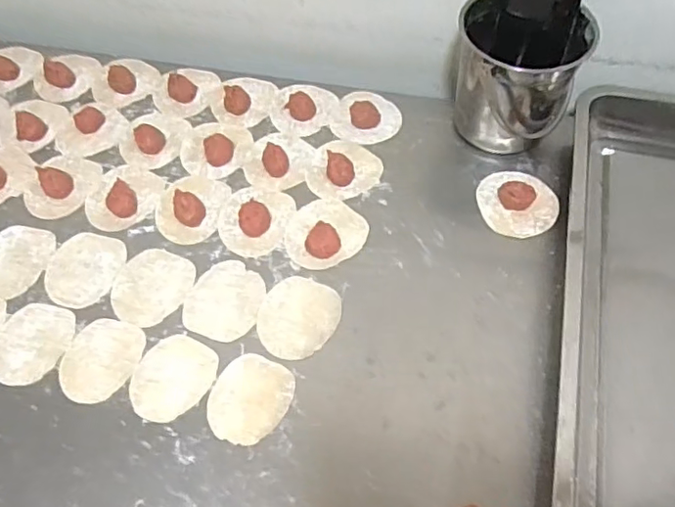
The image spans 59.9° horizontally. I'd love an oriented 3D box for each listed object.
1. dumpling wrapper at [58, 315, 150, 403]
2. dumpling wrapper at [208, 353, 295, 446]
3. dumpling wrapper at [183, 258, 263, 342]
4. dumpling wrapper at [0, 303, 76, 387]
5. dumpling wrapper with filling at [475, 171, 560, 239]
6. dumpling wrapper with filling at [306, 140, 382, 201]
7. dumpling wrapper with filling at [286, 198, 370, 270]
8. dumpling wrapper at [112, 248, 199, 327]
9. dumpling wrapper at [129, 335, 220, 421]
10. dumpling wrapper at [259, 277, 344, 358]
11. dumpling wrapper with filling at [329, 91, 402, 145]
[{"bbox_3d":[-0.223,0.099,0.551,0.069,0.004,0.080,15,59,11],"label":"dumpling wrapper"},{"bbox_3d":[-0.080,0.130,0.525,0.069,0.004,0.077,20,61,14],"label":"dumpling wrapper"},{"bbox_3d":[-0.110,0.045,0.579,0.072,0.004,0.082,17,60,12],"label":"dumpling wrapper"},{"bbox_3d":[-0.293,0.086,0.561,0.071,0.006,0.081,12,59,10],"label":"dumpling wrapper"},{"bbox_3d":[0.192,-0.058,0.625,0.084,0.026,0.080,-1,58,1],"label":"dumpling wrapper with filling"},{"bbox_3d":[0.005,-0.098,0.651,0.078,0.023,0.078,-1,58,1],"label":"dumpling wrapper with filling"},{"bbox_3d":[-0.014,-0.023,0.613,0.077,0.013,0.083,-1,58,1],"label":"dumpling wrapper with filling"},{"bbox_3d":[-0.188,0.033,0.592,0.076,0.006,0.085,17,60,12],"label":"dumpling wrapper"},{"bbox_3d":[-0.154,0.113,0.540,0.070,0.004,0.079,27,63,18],"label":"dumpling wrapper"},{"bbox_3d":[-0.040,0.061,0.565,0.074,0.006,0.081,-1,58,1],"label":"dumpling wrapper"},{"bbox_3d":[0.036,-0.163,0.694,0.077,0.017,0.081,17,60,12],"label":"dumpling wrapper with filling"}]

